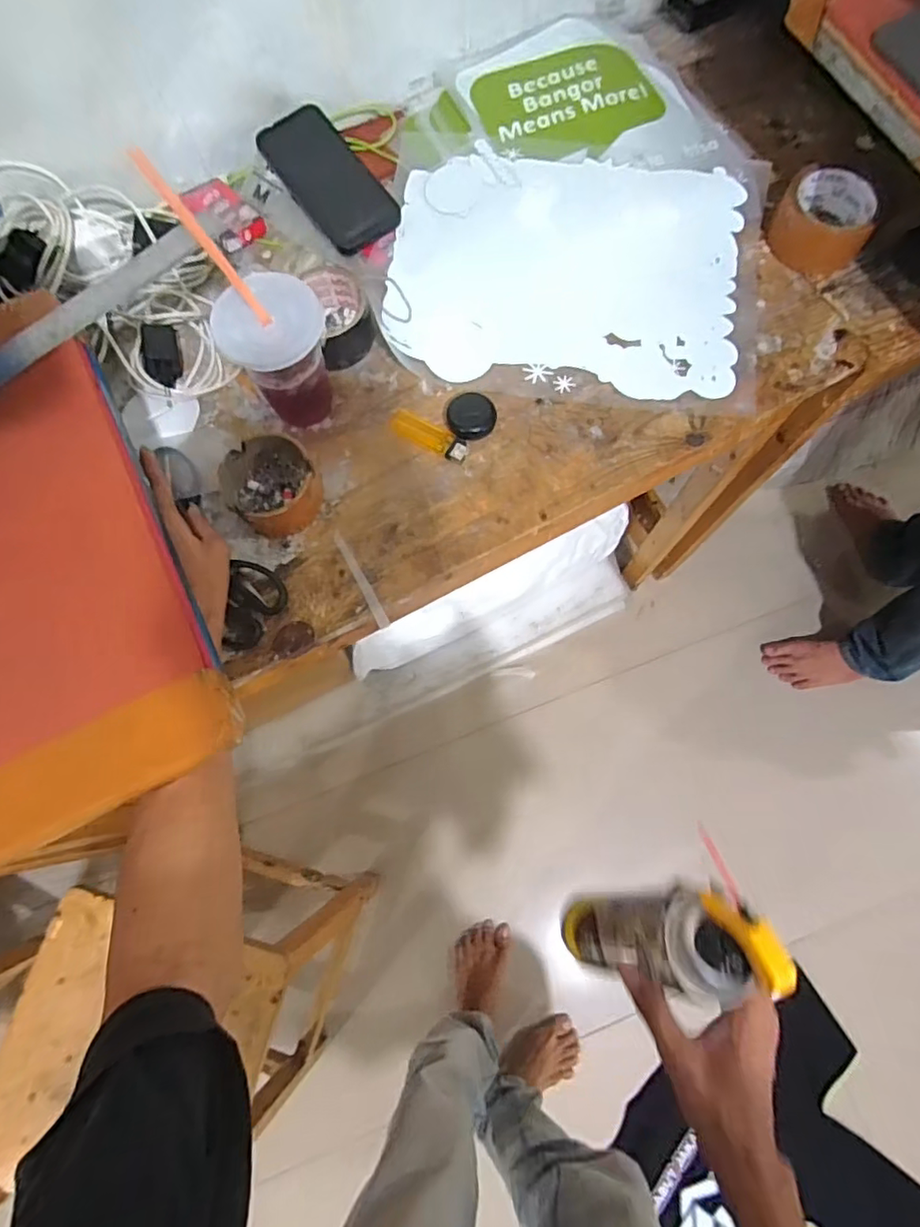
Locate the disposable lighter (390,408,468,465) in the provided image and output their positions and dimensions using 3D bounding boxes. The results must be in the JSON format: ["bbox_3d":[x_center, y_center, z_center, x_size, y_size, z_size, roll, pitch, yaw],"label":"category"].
[{"bbox_3d":[-0.030,-0.179,0.560,0.088,0.013,0.027,34,79,9],"label":"disposable lighter"}]

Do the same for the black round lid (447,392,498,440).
[{"bbox_3d":[0.012,-0.195,0.560,0.047,0.013,0.043,0,75,1],"label":"black round lid"}]

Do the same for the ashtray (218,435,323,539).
[{"bbox_3d":[-0.176,-0.121,0.535,0.082,0.044,0.087,0,75,1],"label":"ashtray"}]

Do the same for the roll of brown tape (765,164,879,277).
[{"bbox_3d":[0.375,-0.406,0.585,0.088,0.043,0.096,-18,76,-3],"label":"roll of brown tape"}]

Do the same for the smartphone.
[{"bbox_3d":[-0.142,-0.470,0.611,0.081,0.015,0.176,-37,83,1],"label":"smartphone"}]

